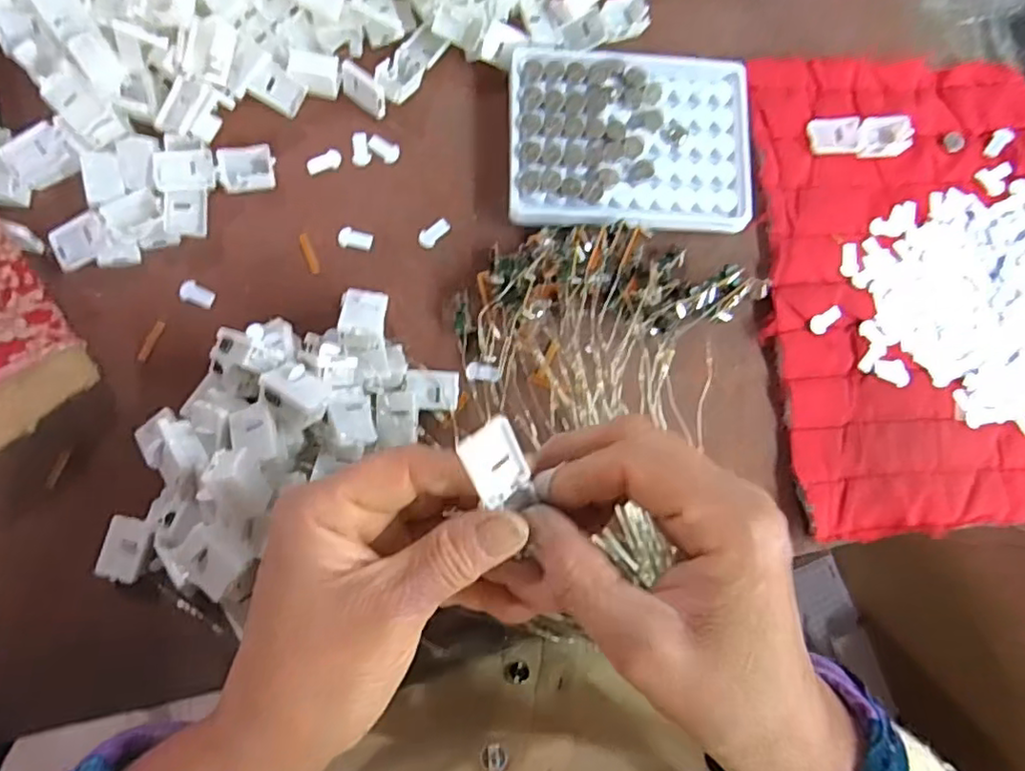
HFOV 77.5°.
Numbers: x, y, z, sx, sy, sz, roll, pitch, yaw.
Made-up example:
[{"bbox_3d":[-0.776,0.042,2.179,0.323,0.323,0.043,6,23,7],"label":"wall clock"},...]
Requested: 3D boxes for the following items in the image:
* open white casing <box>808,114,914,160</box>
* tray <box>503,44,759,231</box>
[{"bbox_3d":[0.199,-0.143,0.365,0.057,0.011,0.023,-4,83,-7],"label":"open white casing"},{"bbox_3d":[0.065,-0.134,0.348,0.131,0.016,0.098,0,83,-6],"label":"tray"}]

